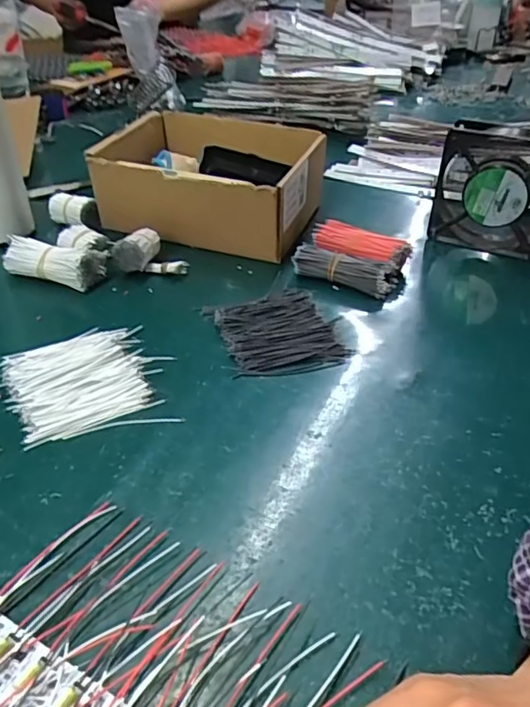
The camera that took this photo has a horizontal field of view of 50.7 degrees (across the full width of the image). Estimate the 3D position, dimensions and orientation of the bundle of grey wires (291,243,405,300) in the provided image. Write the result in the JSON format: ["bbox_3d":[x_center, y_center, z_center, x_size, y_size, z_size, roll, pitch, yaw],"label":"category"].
[{"bbox_3d":[0.080,-0.082,0.547,0.107,0.026,0.041,13,39,15],"label":"bundle of grey wires"}]

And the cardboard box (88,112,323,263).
[{"bbox_3d":[-0.063,-0.201,0.652,0.231,0.086,0.183,12,39,14],"label":"cardboard box"}]

